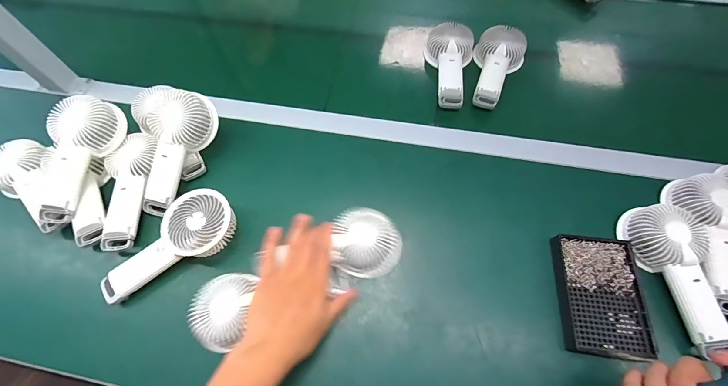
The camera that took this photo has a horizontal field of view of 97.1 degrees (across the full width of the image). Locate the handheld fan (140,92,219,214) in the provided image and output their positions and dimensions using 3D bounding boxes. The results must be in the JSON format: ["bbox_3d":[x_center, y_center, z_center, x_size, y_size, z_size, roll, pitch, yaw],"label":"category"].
[{"bbox_3d":[-0.281,-0.060,0.468,0.078,0.055,0.182,20,92,12],"label":"handheld fan"}]

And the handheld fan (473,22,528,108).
[{"bbox_3d":[0.228,-0.219,0.559,0.086,0.047,0.163,20,66,11],"label":"handheld fan"}]

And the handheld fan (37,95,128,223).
[{"bbox_3d":[-0.402,-0.049,0.446,0.066,0.059,0.177,12,81,8],"label":"handheld fan"}]

